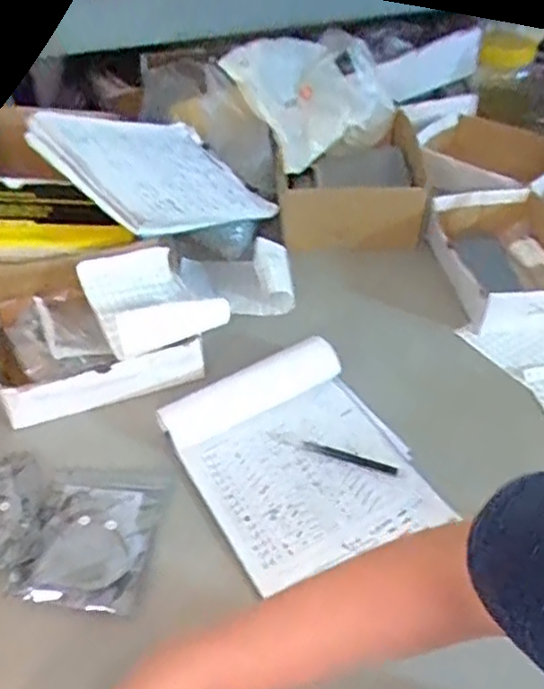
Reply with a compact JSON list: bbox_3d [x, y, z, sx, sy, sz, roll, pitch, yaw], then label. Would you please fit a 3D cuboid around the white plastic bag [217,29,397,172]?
[{"bbox_3d":[0.070,-0.447,1.161,0.259,0.173,0.197,-17,45,-16],"label":"white plastic bag"}]

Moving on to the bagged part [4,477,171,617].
[{"bbox_3d":[-0.179,0.190,0.655,0.123,0.005,0.144,4,43,5],"label":"bagged part"}]

